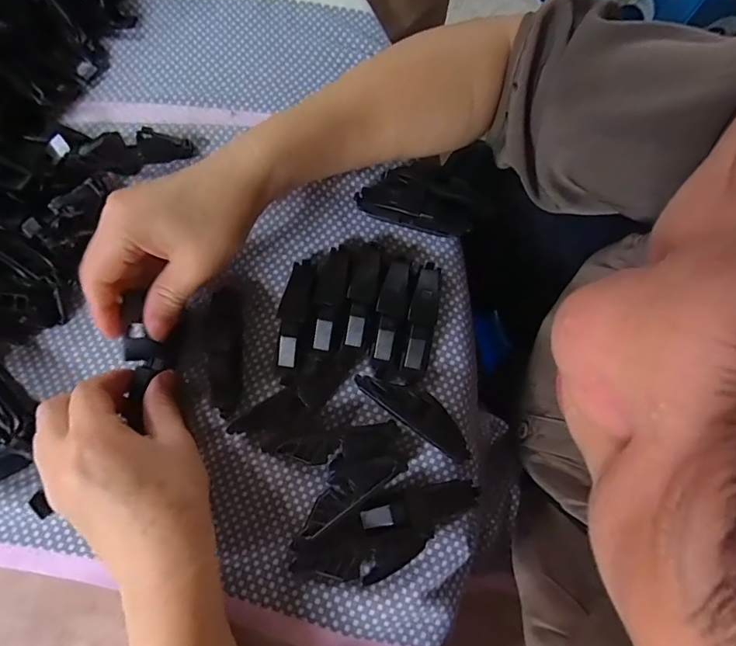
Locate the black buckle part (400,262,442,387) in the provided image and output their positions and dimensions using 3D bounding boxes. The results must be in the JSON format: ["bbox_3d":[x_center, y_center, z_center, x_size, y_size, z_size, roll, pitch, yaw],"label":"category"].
[{"bbox_3d":[0.035,-0.001,0.299,0.017,0.020,0.080,13,77,2],"label":"black buckle part"}]

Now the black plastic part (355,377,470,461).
[{"bbox_3d":[0.029,0.053,0.285,0.078,0.019,0.022,36,79,7],"label":"black plastic part"}]

